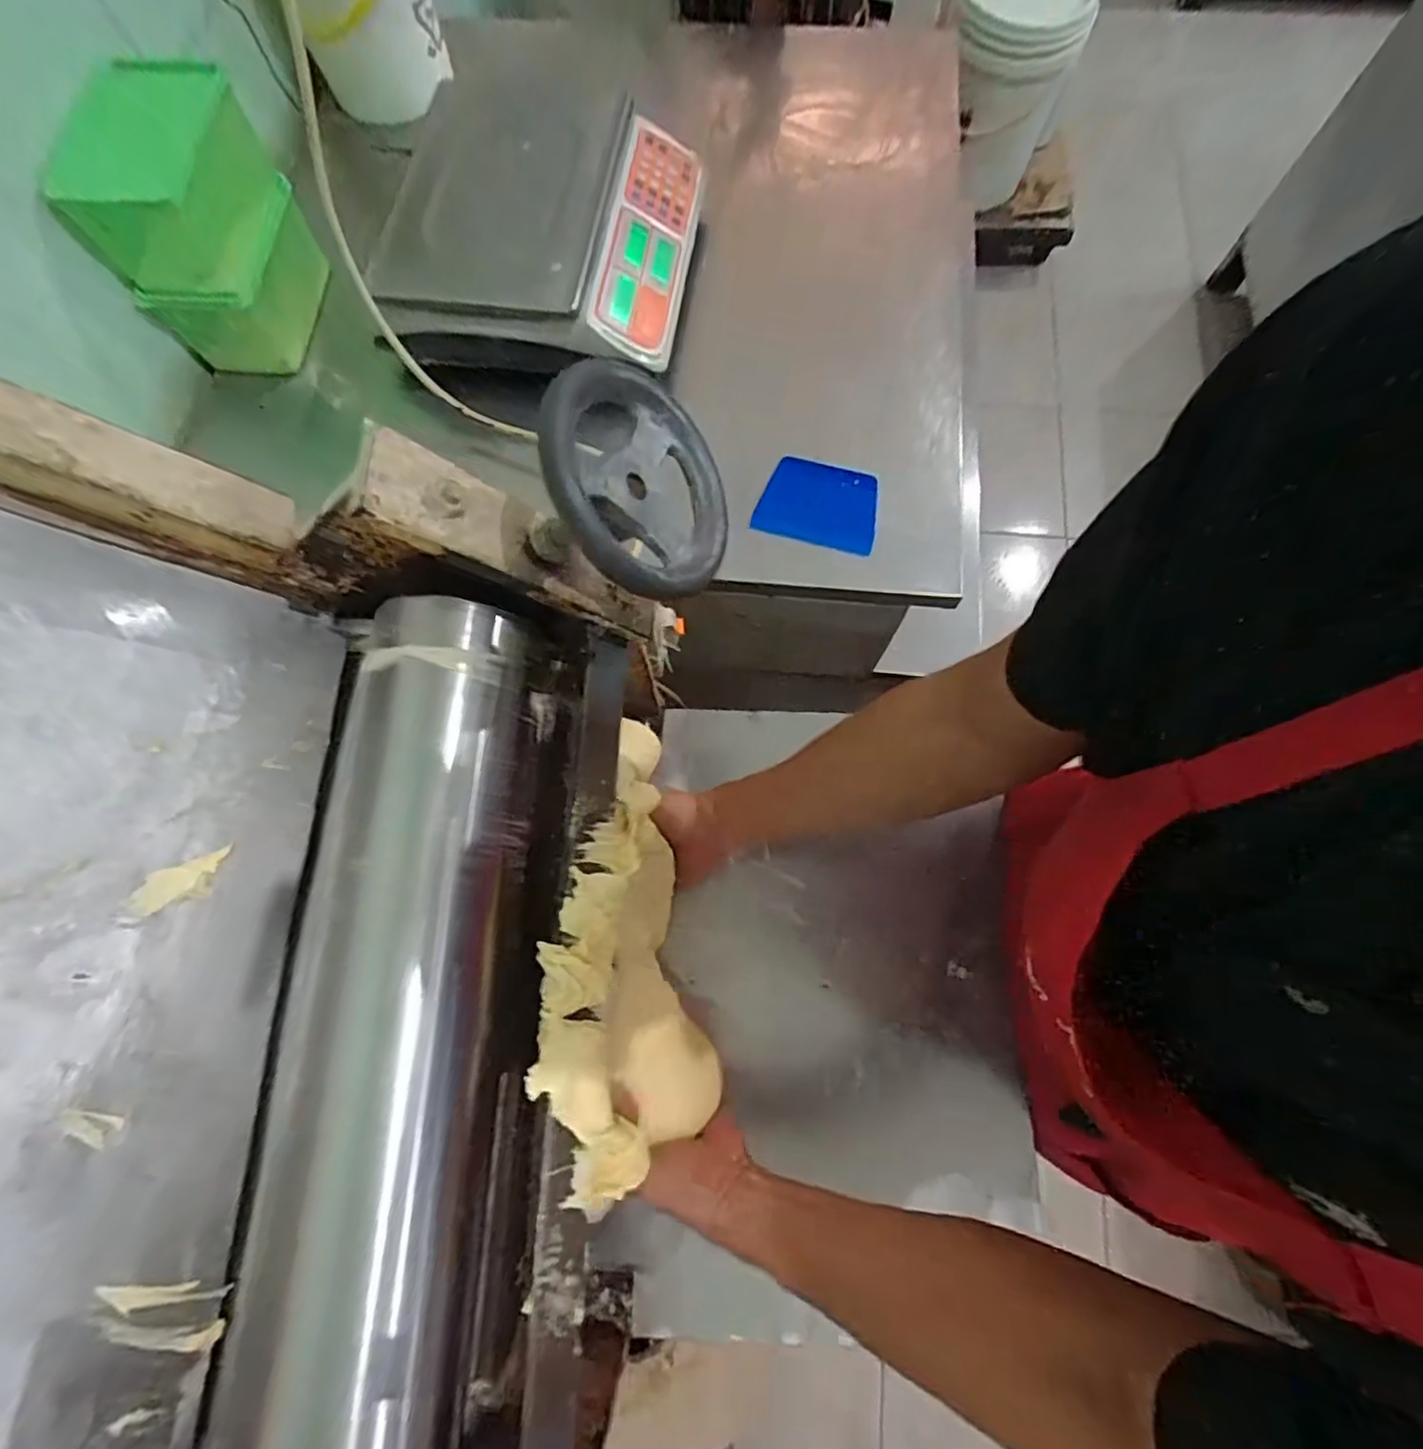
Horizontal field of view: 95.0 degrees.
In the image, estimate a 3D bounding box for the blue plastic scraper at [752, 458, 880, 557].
[{"bbox_3d":[0.121,-0.245,0.722,0.131,0.011,0.094,17,82,13],"label":"blue plastic scraper"}]

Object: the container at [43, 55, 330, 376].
[{"bbox_3d":[-0.541,-0.528,0.706,0.112,0.213,0.184,5,73,3],"label":"container"}]

